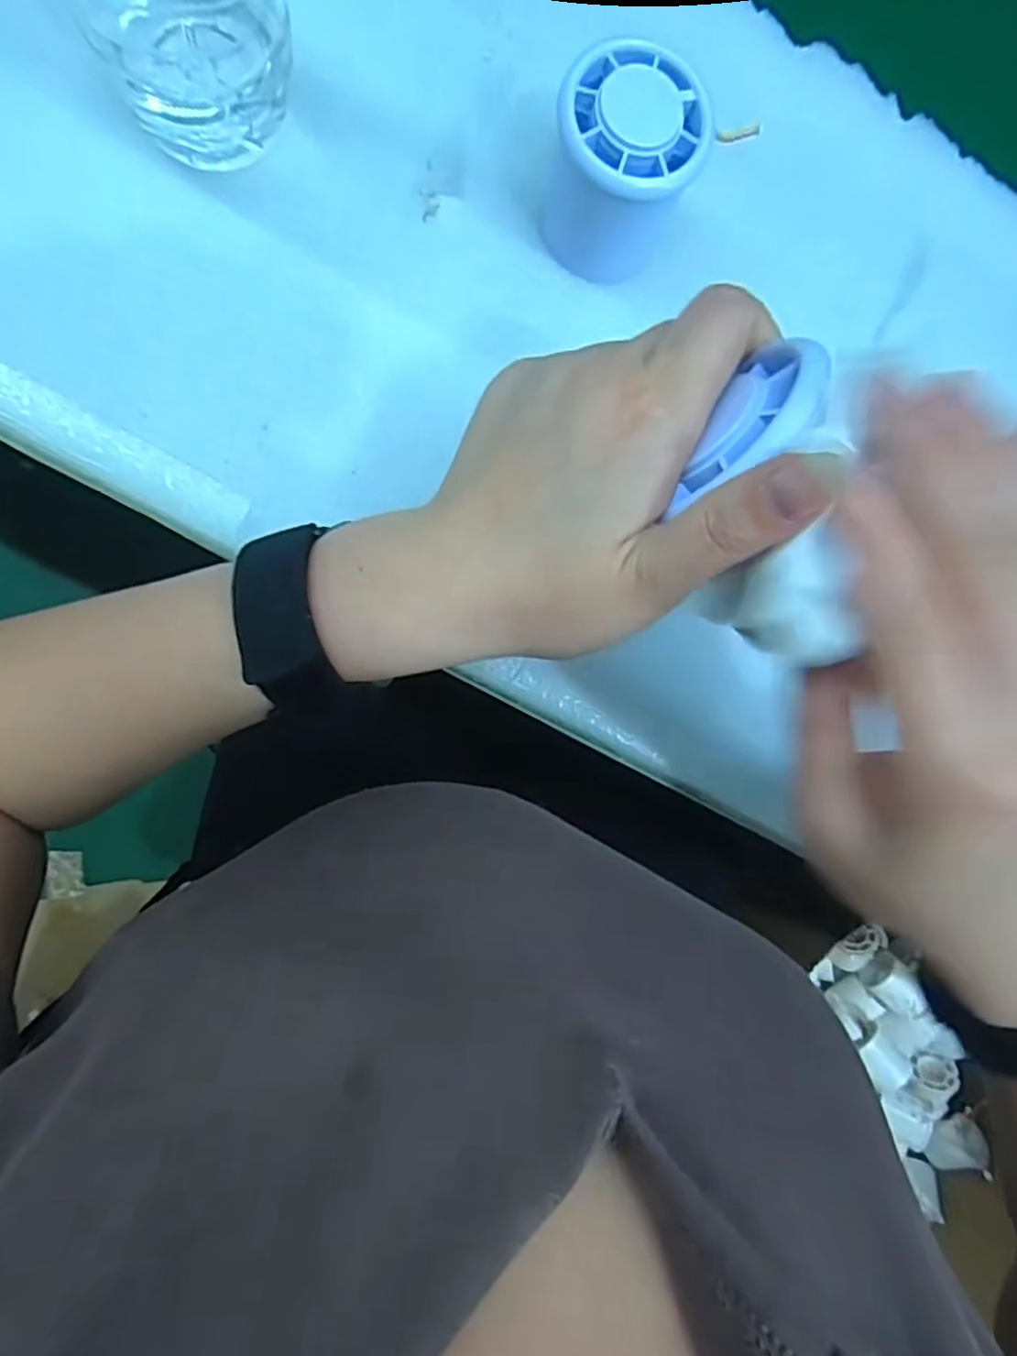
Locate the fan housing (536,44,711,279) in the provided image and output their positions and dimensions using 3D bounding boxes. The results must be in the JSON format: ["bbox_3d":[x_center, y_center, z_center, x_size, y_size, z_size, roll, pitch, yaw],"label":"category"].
[{"bbox_3d":[0.042,-0.196,0.254,0.056,0.058,0.053,6,88,-9],"label":"fan housing"}]

